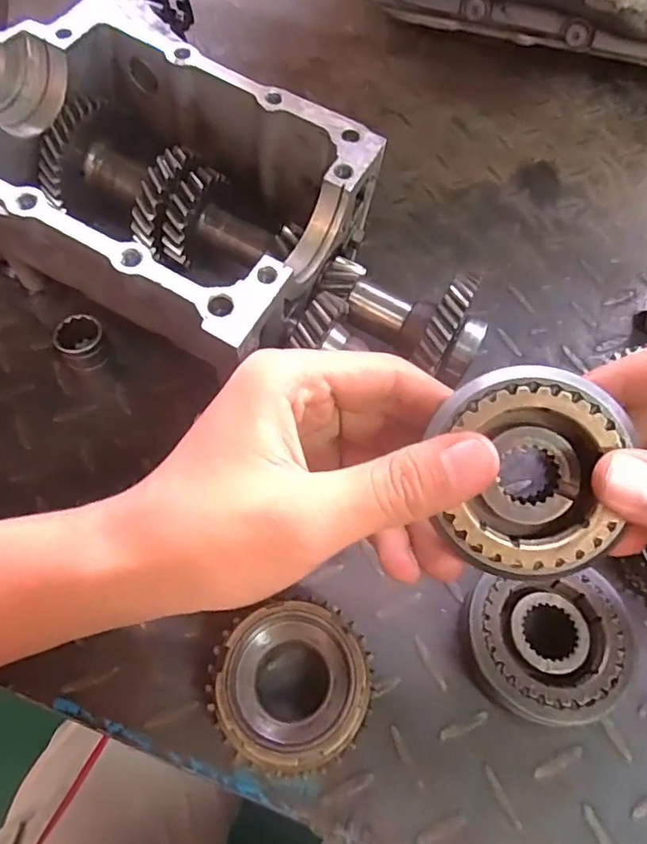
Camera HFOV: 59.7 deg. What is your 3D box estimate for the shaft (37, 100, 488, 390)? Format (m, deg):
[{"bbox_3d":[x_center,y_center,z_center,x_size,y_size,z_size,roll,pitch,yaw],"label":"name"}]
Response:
[{"bbox_3d":[-0.038,-0.092,0.285,0.249,0.059,0.061,28,65,16],"label":"shaft"}]

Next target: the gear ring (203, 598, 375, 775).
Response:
[{"bbox_3d":[-0.012,0.109,0.237,0.064,0.032,0.064,0,60,0],"label":"gear ring"}]

